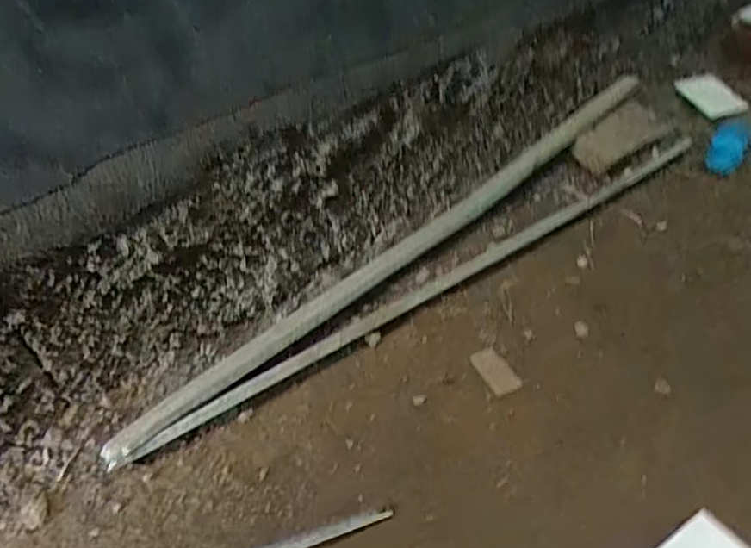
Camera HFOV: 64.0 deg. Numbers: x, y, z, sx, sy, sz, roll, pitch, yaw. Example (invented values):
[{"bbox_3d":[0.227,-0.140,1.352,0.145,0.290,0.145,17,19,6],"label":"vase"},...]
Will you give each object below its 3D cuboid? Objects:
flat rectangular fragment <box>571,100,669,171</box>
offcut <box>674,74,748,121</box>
[{"bbox_3d":[0.446,-0.252,1.102,0.235,0.030,0.082,-33,83,-29],"label":"flat rectangular fragment"},{"bbox_3d":[0.653,-0.348,1.174,0.089,0.012,0.122,-31,67,-16],"label":"offcut"}]

